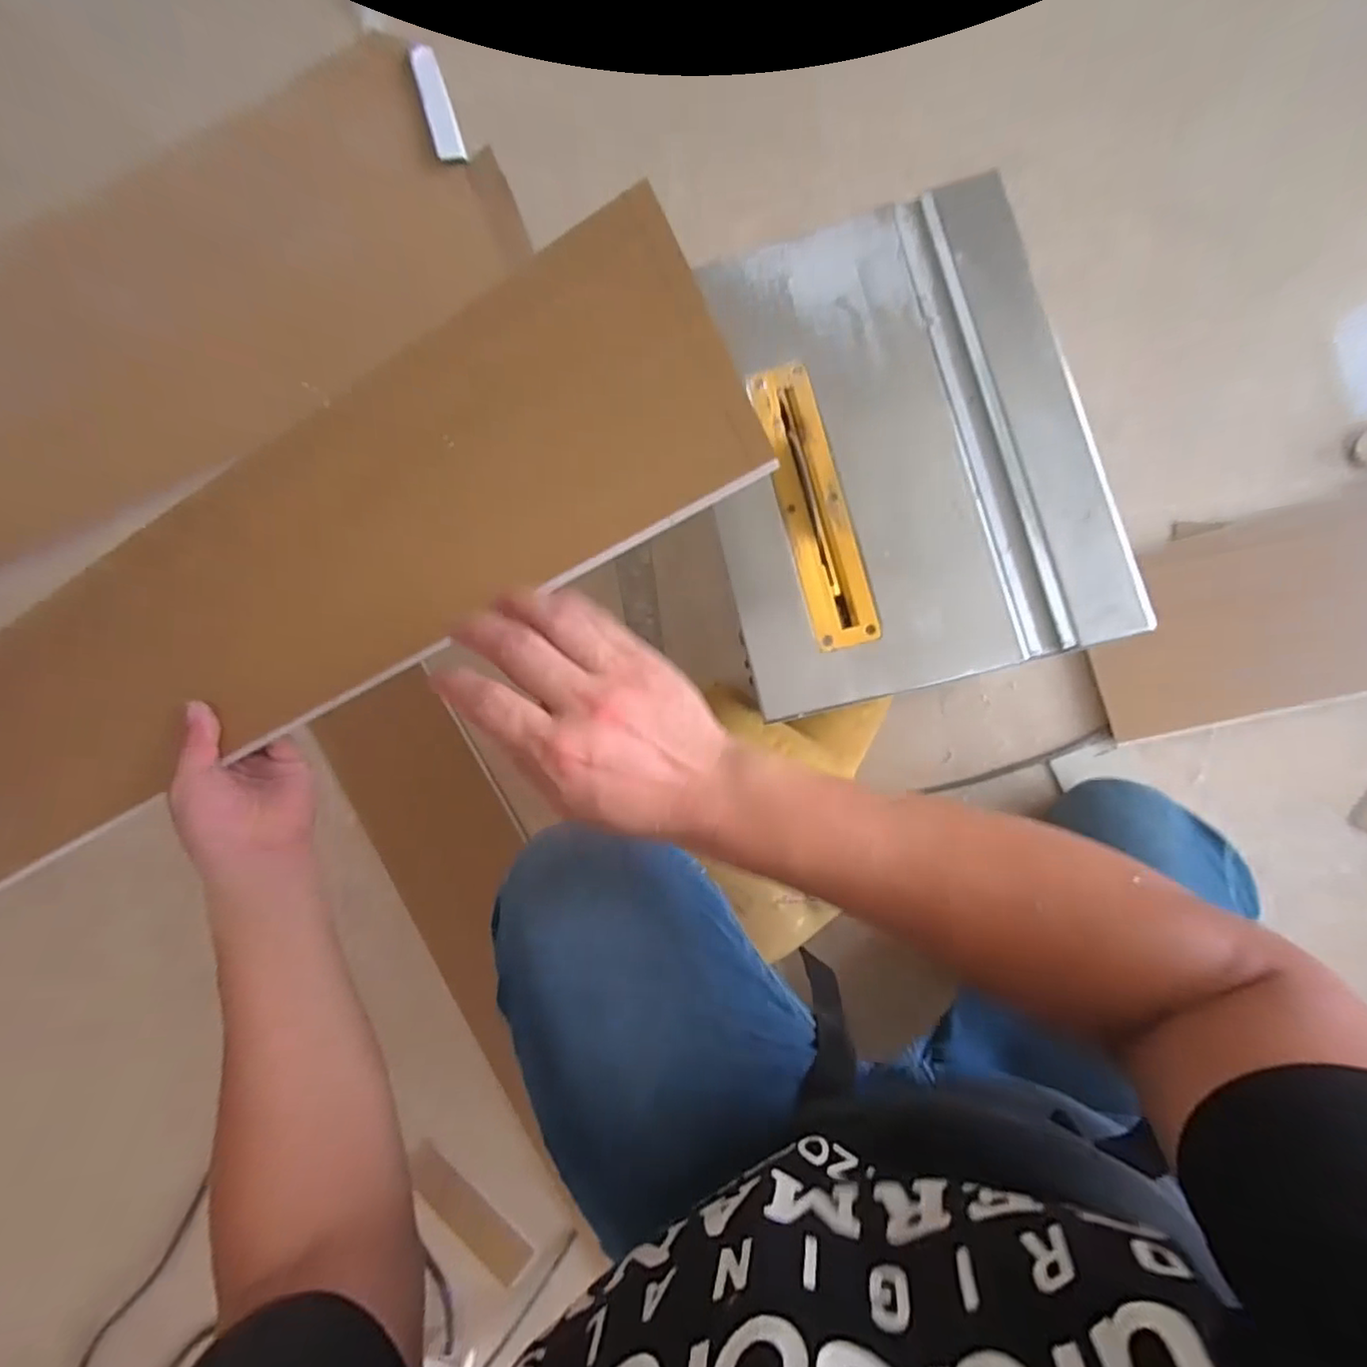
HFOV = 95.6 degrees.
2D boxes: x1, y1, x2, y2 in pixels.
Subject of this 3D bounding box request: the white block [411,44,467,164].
[{"bbox_3d":[-0.369,-0.864,0.920,0.038,0.020,0.204,-19,83,6],"label":"white block"}]

